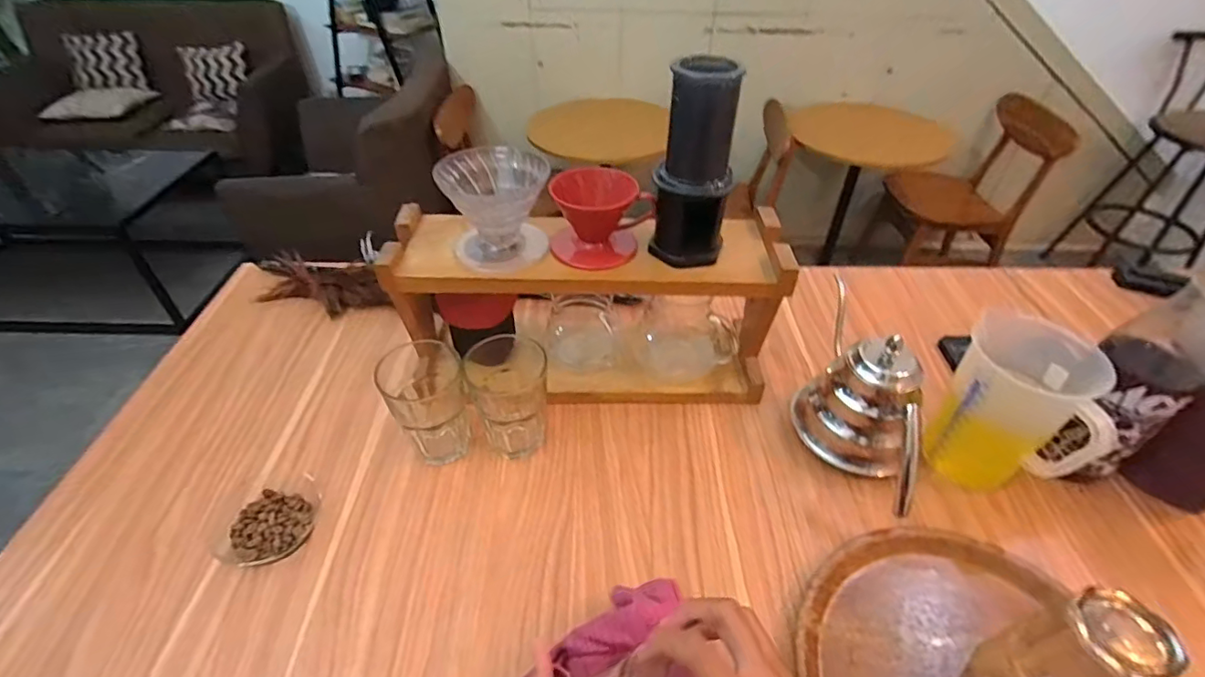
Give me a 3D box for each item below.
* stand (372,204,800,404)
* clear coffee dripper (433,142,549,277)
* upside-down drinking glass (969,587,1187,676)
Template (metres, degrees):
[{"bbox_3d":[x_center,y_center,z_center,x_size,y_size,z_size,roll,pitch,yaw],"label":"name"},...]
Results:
[{"bbox_3d":[-0.015,-0.035,0.673,0.435,0.212,0.137,0,43,-1],"label":"stand"},{"bbox_3d":[-0.113,-0.141,0.594,0.109,0.093,0.095,-20,47,-21],"label":"clear coffee dripper"},{"bbox_3d":[0.355,0.255,0.416,0.073,0.131,0.080,1,43,-1],"label":"upside-down drinking glass"}]

